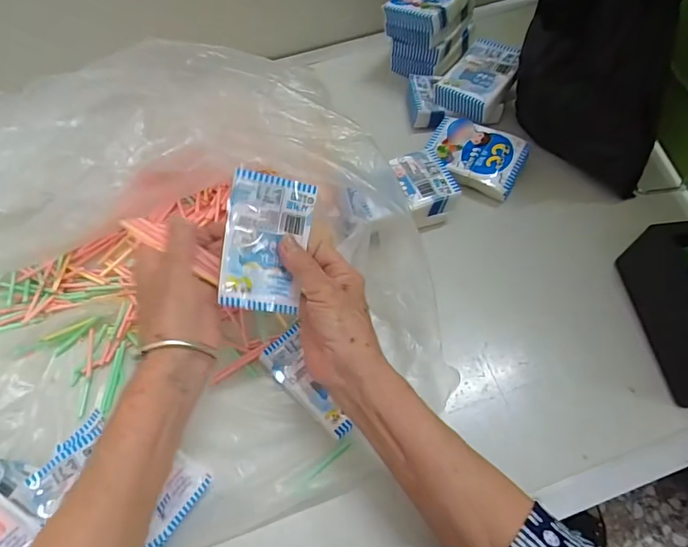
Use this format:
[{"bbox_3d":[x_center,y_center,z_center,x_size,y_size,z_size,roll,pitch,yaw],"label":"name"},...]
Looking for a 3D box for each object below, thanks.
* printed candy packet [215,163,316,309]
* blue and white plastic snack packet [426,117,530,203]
[{"bbox_3d":[-0.060,-0.024,0.356,0.064,0.012,0.103,9,85,-21],"label":"printed candy packet"},{"bbox_3d":[0.149,-0.133,0.520,0.104,0.037,0.071,24,66,14],"label":"blue and white plastic snack packet"}]

